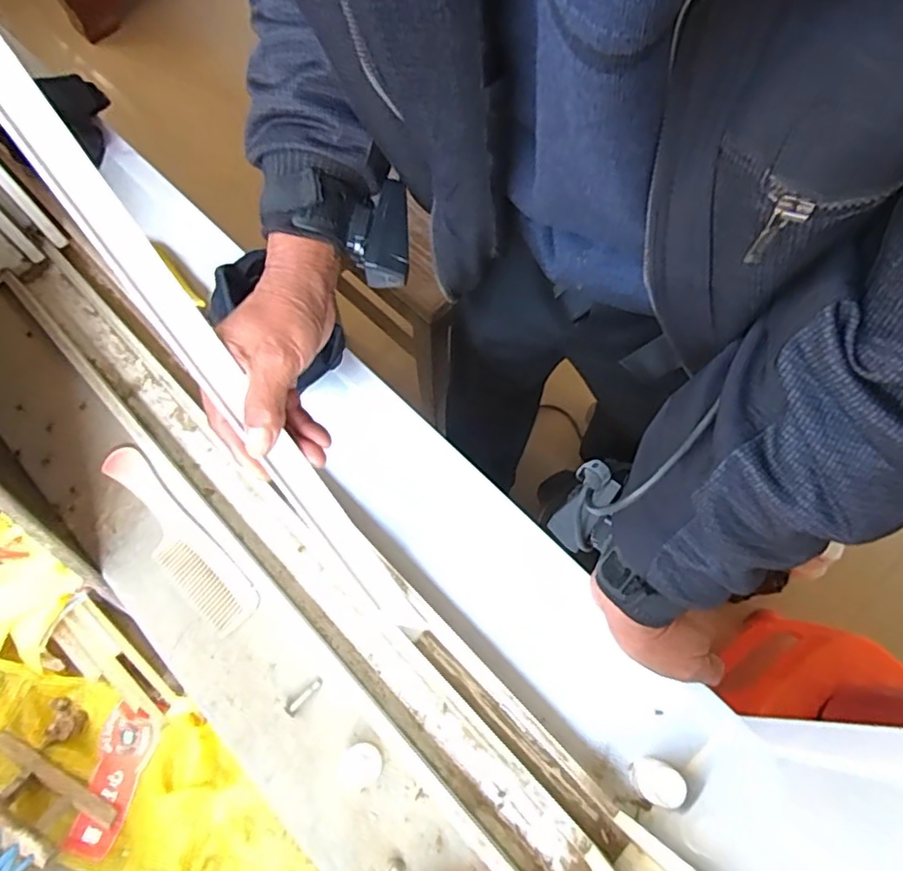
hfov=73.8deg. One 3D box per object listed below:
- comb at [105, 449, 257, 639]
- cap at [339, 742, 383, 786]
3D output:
[{"bbox_3d":[-0.243,0.087,0.524,0.045,0.007,0.202,-43,72,-15],"label":"comb"},{"bbox_3d":[-0.068,0.245,0.446,0.031,0.011,0.028,-23,68,-8],"label":"cap"}]

